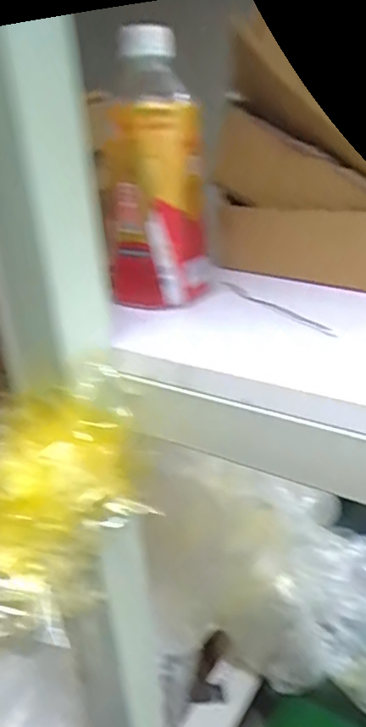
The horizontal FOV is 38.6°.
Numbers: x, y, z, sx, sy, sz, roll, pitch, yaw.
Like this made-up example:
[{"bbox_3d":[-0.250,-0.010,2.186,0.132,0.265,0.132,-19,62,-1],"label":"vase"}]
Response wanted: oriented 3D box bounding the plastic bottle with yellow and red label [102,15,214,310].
[{"bbox_3d":[-0.015,-0.130,0.372,0.061,0.169,0.069,-2,25,7],"label":"plastic bottle with yellow and red label"}]

